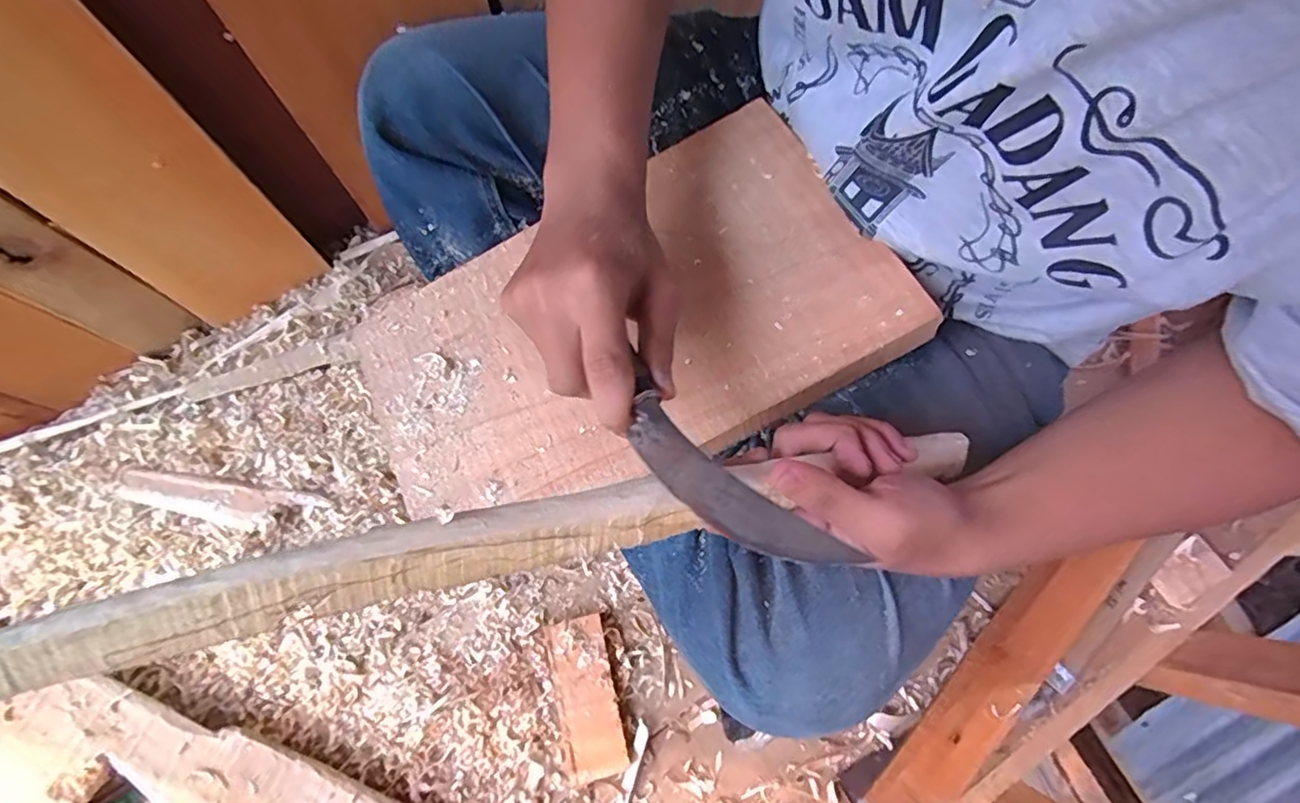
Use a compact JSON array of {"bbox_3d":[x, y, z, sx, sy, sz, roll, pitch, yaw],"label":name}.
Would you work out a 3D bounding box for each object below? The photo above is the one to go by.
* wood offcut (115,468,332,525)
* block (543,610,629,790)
[{"bbox_3d":[-0.363,0.083,0.520,0.170,0.012,0.032,8,74,1],"label":"wood offcut"},{"bbox_3d":[-0.051,0.233,0.491,0.045,0.016,0.116,-13,75,-5],"label":"block"}]

